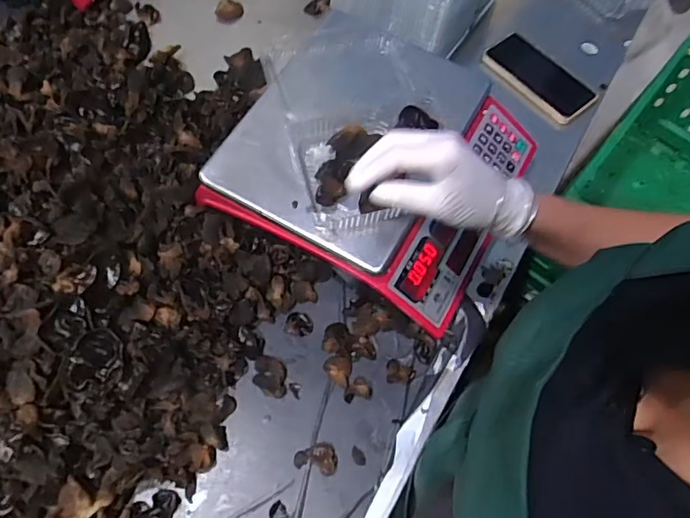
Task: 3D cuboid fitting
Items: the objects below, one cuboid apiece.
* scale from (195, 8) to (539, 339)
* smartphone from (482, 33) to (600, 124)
[{"bbox_3d":[0.046,-0.117,0.621,0.296,0.107,0.306,30,66,11],"label":"scale"},{"bbox_3d":[0.283,-0.266,0.783,0.090,0.010,0.164,-38,72,-19],"label":"smartphone"}]

